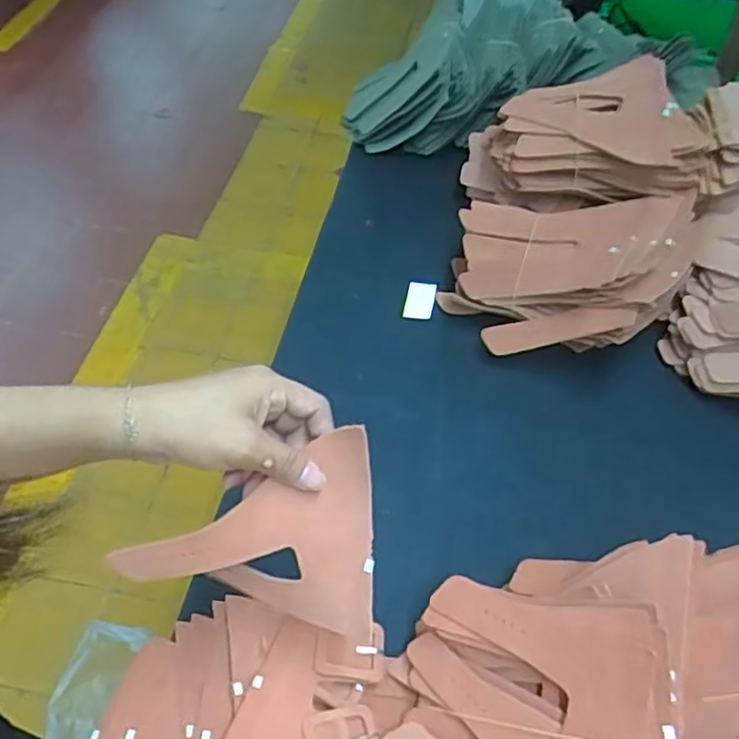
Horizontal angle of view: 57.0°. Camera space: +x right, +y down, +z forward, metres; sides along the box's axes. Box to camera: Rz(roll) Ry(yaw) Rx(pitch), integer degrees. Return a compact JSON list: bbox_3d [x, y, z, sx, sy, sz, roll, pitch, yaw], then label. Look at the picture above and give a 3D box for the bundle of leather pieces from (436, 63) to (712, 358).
[{"bbox_3d":[0.213,-0.166,0.717,0.231,0.153,0.289,10,52,7],"label":"bundle of leather pieces"}]

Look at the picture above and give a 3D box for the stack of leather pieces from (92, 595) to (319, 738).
[{"bbox_3d":[-0.131,0.244,0.484,0.179,0.049,0.175,-1,52,-1],"label":"stack of leather pieces"}]

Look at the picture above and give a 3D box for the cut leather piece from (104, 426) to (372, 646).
[{"bbox_3d":[-0.079,0.103,0.441,0.160,0.143,0.046,0,18,-3],"label":"cut leather piece"}]

